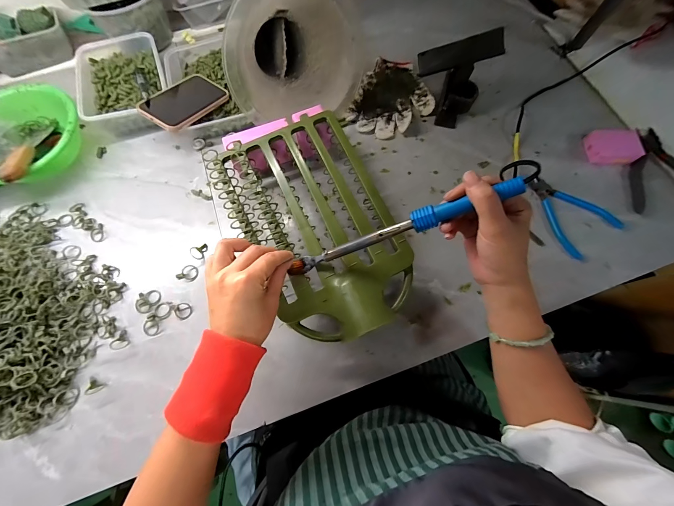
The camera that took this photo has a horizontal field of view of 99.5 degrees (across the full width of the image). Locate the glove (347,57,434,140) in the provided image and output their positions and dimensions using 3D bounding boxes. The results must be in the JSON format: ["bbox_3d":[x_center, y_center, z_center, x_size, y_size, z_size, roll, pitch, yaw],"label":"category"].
[{"bbox_3d":[0.115,-0.306,0.565,0.144,0.020,0.191,18,70,8],"label":"glove"}]

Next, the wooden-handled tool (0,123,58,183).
[{"bbox_3d":[-0.529,-0.179,0.495,0.032,0.023,0.211,-26,46,-8],"label":"wooden-handled tool"}]

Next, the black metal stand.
[{"bbox_3d":[0.222,-0.306,0.517,0.135,0.132,0.057,0,33,26],"label":"black metal stand"}]

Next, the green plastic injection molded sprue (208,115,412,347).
[{"bbox_3d":[-0.033,-0.042,0.406,0.207,0.050,0.327,-24,70,-8],"label":"green plastic injection molded sprue"}]

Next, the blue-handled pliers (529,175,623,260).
[{"bbox_3d":[0.372,-0.071,0.462,0.109,0.017,0.138,-32,71,-11],"label":"blue-handled pliers"}]

